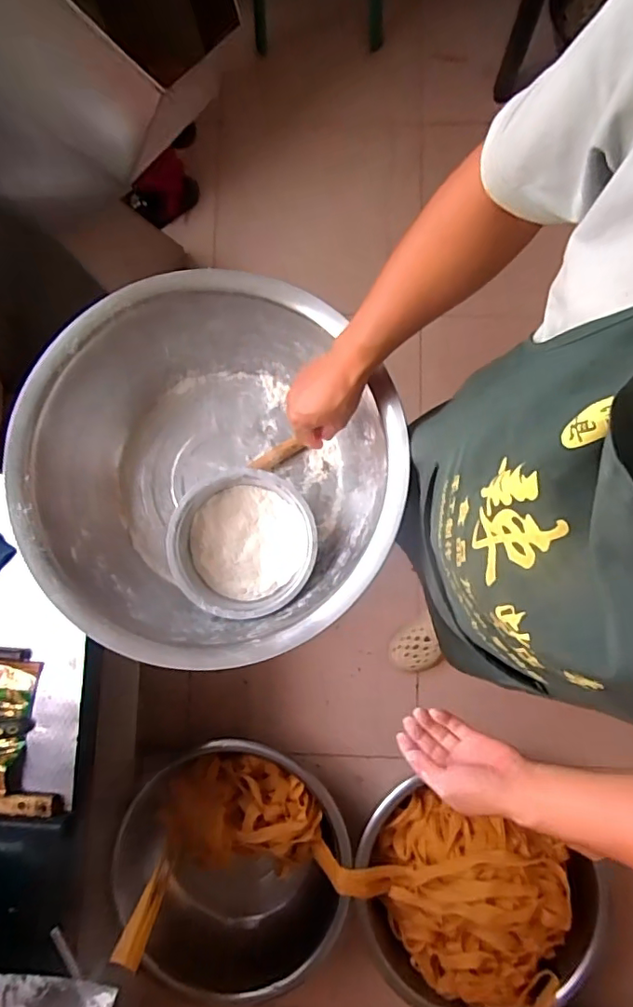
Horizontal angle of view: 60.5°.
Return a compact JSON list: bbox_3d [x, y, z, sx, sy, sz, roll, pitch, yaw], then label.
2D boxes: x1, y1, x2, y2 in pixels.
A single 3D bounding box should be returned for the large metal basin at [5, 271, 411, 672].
[{"bbox_3d":[-0.132,-0.031,0.690,0.446,0.197,0.437,0,76,-1],"label":"large metal basin"}]

